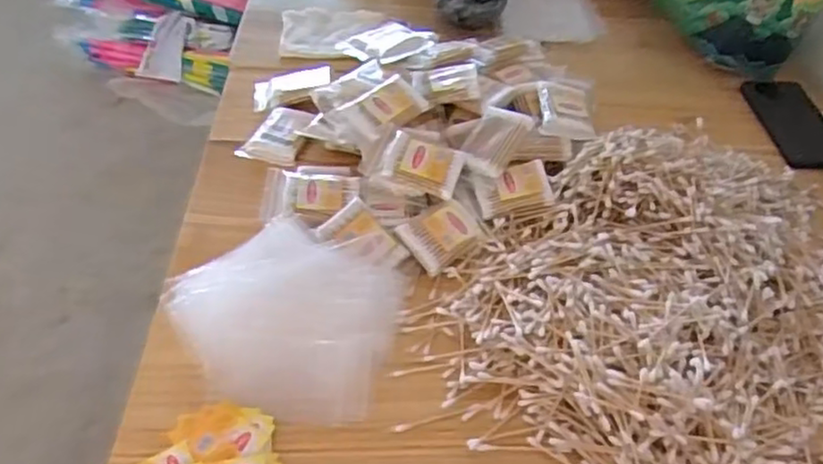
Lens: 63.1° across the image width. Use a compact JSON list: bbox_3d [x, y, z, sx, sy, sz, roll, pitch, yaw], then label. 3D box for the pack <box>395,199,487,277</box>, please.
[{"bbox_3d":[0.028,0.002,0.618,0.072,0.016,0.056,-31,73,-32],"label":"pack"}]

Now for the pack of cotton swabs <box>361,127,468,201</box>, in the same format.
[{"bbox_3d":[0.003,-0.070,0.662,0.093,0.021,0.053,22,71,8],"label":"pack of cotton swabs"}]

